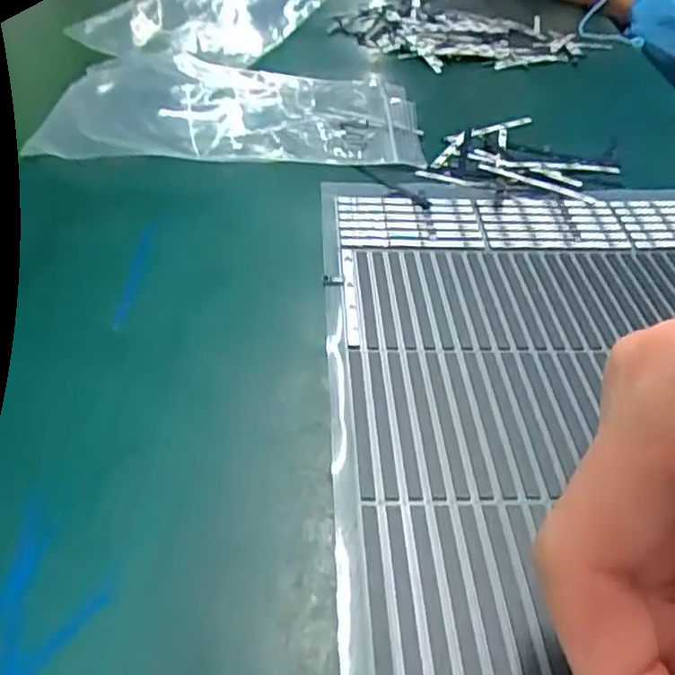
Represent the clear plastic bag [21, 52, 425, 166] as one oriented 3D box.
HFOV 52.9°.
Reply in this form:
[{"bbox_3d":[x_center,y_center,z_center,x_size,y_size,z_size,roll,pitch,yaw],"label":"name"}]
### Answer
[{"bbox_3d":[-0.052,-0.127,0.366,0.190,0.023,0.122,-1,39,-2],"label":"clear plastic bag"}]

